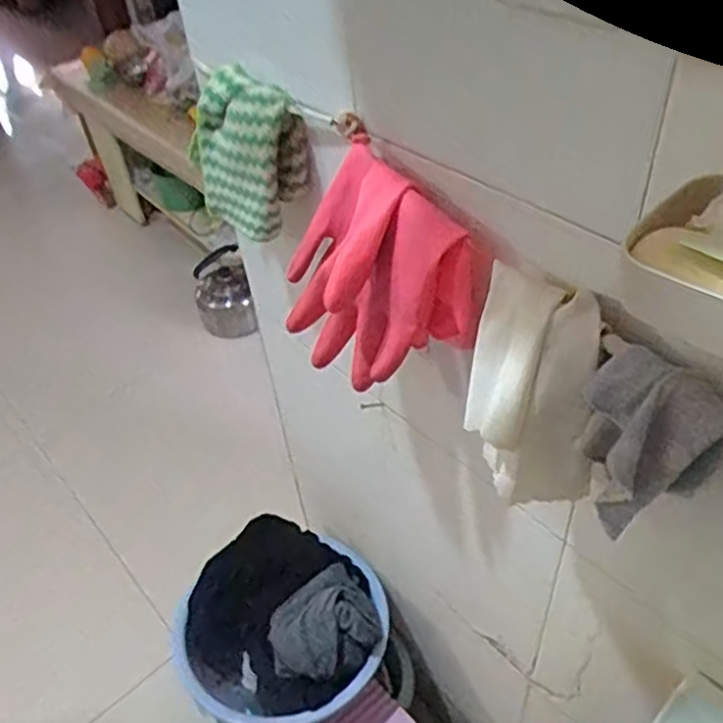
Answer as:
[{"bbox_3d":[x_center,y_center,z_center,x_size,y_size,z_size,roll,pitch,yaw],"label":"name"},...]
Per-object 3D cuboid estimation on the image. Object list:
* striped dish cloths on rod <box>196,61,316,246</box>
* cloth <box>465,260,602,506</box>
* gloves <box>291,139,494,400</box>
[{"bbox_3d":[-0.107,-0.190,0.646,0.120,0.138,0.045,23,52,28],"label":"striped dish cloths on rod"},{"bbox_3d":[0.118,0.023,0.467,0.084,0.155,0.059,21,14,38],"label":"cloth"},{"bbox_3d":[0.008,-0.063,0.544,0.095,0.149,0.158,-32,49,-23],"label":"gloves"}]

